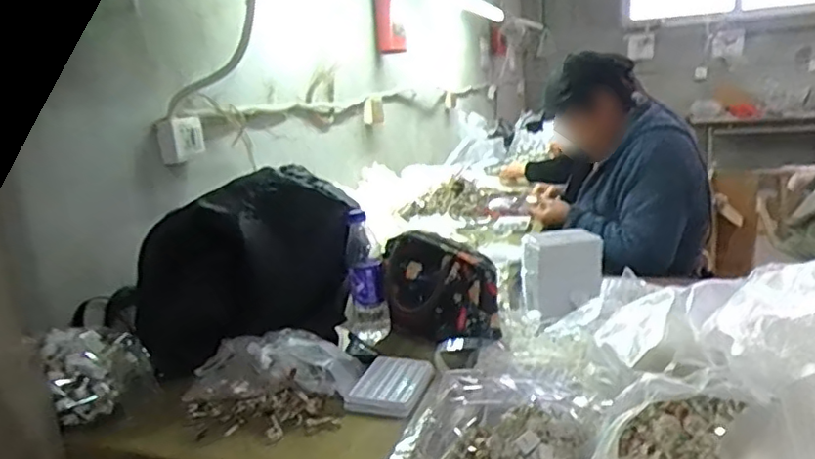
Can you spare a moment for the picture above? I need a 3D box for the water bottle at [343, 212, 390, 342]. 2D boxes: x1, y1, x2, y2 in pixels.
[{"bbox_3d":[-0.075,0.094,1.097,0.072,0.234,0.063,-6,14,-5],"label":"water bottle"}]

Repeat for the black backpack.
[{"bbox_3d":[-0.347,0.082,1.144,0.496,0.325,0.134,-4,14,3],"label":"black backpack"}]

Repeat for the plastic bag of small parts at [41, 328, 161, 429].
[{"bbox_3d":[-0.456,0.223,0.896,0.152,0.115,0.113,-6,15,-4],"label":"plastic bag of small parts"}]

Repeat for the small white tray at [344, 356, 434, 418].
[{"bbox_3d":[-0.019,0.228,0.893,0.106,0.029,0.126,1,15,22],"label":"small white tray"}]

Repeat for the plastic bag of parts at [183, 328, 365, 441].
[{"bbox_3d":[-0.213,0.218,0.884,0.261,0.088,0.171,-2,14,10],"label":"plastic bag of parts"}]

